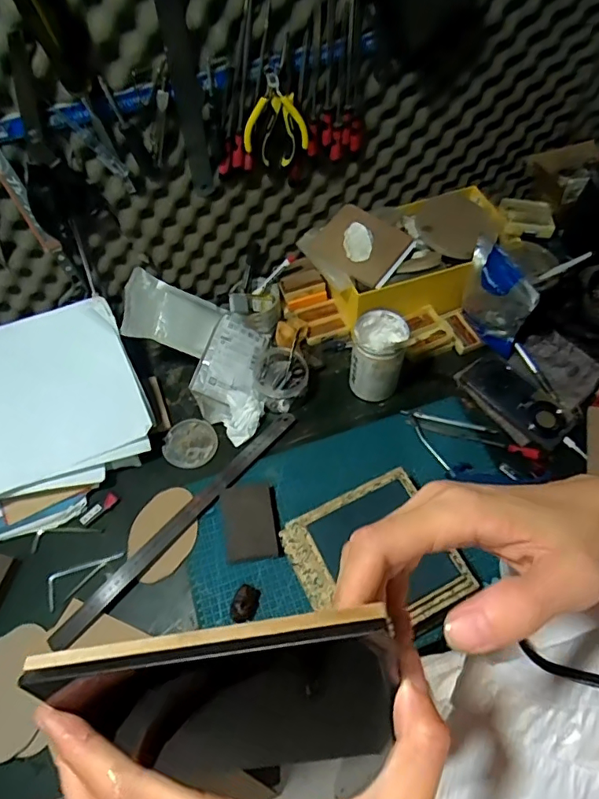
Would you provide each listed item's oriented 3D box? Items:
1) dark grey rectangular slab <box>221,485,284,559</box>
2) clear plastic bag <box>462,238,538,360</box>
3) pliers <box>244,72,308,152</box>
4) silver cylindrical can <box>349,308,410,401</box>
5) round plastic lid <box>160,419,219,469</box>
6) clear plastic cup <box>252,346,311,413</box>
[{"bbox_3d":[-0.067,0.158,0.684,0.074,0.026,0.108,-11,60,-4],"label":"dark grey rectangular slab"},{"bbox_3d":[0.296,-0.154,0.785,0.037,0.153,0.132,-25,62,-11],"label":"clear plastic bag"},{"bbox_3d":[-0.031,-0.345,0.615,0.079,0.083,0.015,-1,60,3],"label":"pliers"},{"bbox_3d":[0.113,-0.063,0.740,0.071,0.132,0.074,-1,60,2],"label":"silver cylindrical can"},{"bbox_3d":[-0.162,0.065,0.756,0.074,0.012,0.075,-1,60,2],"label":"round plastic lid"},{"bbox_3d":[-0.027,-0.032,0.779,0.085,0.050,0.092,-8,60,-1],"label":"clear plastic cup"}]

